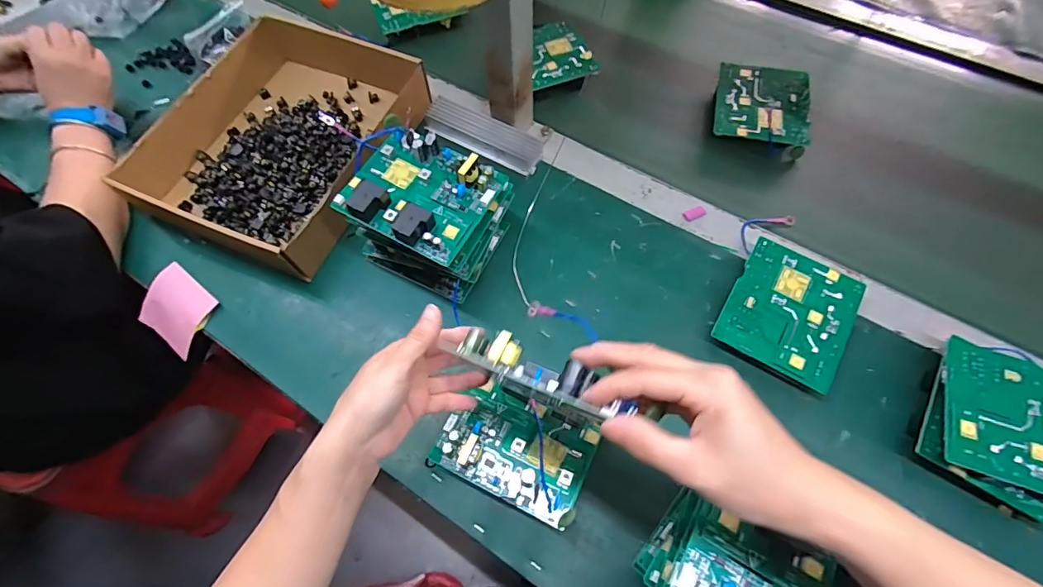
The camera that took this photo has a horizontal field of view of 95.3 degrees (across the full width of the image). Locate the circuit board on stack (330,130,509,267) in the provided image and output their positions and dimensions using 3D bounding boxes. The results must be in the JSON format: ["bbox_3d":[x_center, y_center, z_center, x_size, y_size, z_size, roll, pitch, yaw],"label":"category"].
[{"bbox_3d":[-0.098,-0.100,0.453,0.127,0.032,0.111,23,68,13],"label":"circuit board on stack"}]

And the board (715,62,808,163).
[{"bbox_3d":[0.310,-0.239,0.621,0.112,0.037,0.136,12,66,8],"label":"board"}]

